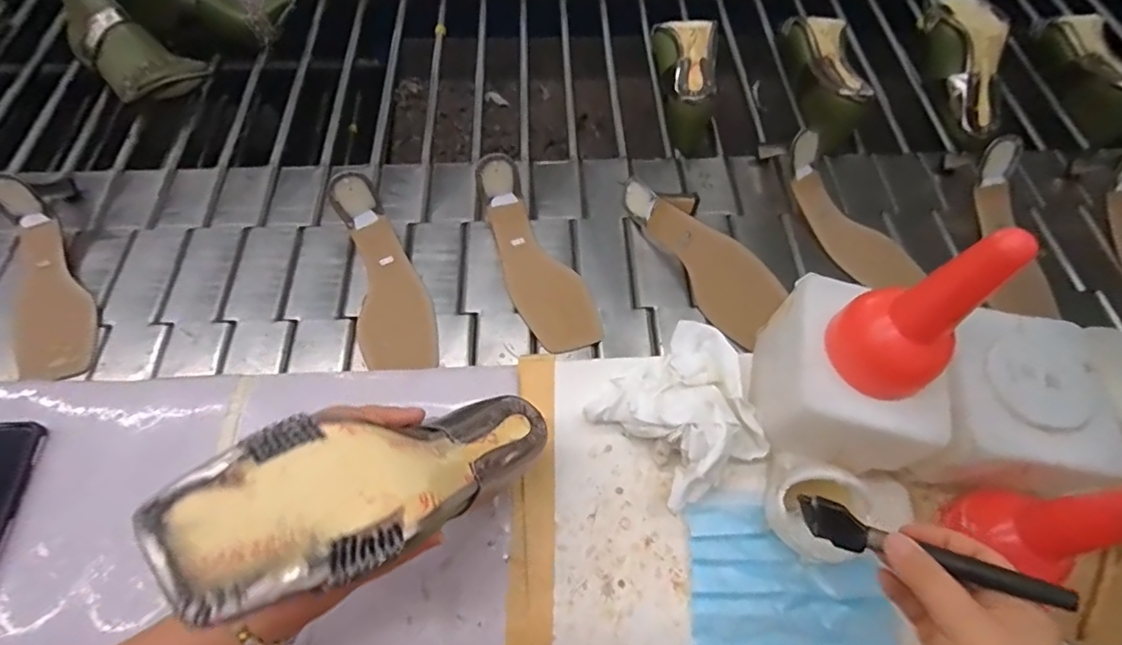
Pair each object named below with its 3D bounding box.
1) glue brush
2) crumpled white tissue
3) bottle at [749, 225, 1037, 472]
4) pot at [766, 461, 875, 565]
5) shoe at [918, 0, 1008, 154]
[{"bbox_3d":[0.219,0.141,0.326,0.139,0.021,0.021,10,58,39],"label":"glue brush"},{"bbox_3d":[0.108,0.072,0.447,0.133,0.048,0.119,-34,69,-18],"label":"crumpled white tissue"},{"bbox_3d":[0.219,0.017,0.367,0.094,0.220,0.121,8,63,2],"label":"bottle"},{"bbox_3d":[0.194,0.144,0.404,0.065,0.054,0.060,1,63,-1],"label":"pot"},{"bbox_3d":[0.547,-0.347,0.716,0.073,0.069,0.238,-2,80,-2],"label":"shoe"}]

